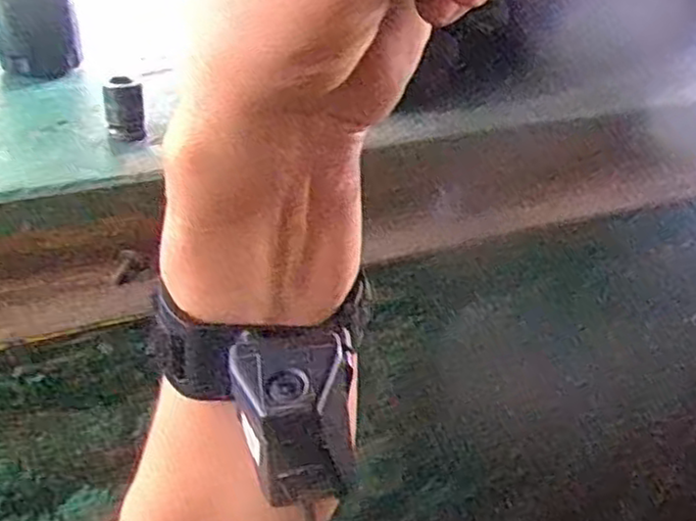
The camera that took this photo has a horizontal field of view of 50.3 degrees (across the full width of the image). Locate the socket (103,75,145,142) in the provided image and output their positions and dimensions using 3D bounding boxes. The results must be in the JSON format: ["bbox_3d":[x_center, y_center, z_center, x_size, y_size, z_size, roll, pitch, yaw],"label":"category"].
[{"bbox_3d":[-0.153,-0.104,0.508,0.023,0.041,0.020,-7,34,-19],"label":"socket"}]

